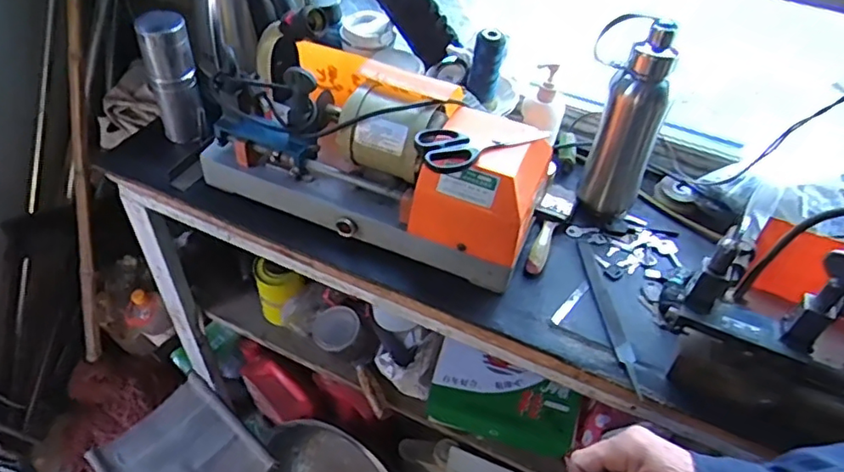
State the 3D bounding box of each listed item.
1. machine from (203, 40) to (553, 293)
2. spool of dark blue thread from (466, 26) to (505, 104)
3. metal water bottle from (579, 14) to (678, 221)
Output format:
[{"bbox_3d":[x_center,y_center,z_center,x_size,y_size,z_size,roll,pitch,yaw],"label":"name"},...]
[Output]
[{"bbox_3d":[-0.060,-0.110,0.766,0.428,0.167,0.176,21,52,14],"label":"machine"},{"bbox_3d":[0.091,-0.242,0.844,0.044,0.106,0.037,10,50,5],"label":"spool of dark blue thread"},{"bbox_3d":[0.256,-0.148,0.751,0.064,0.288,0.090,-23,55,-21],"label":"metal water bottle"}]

